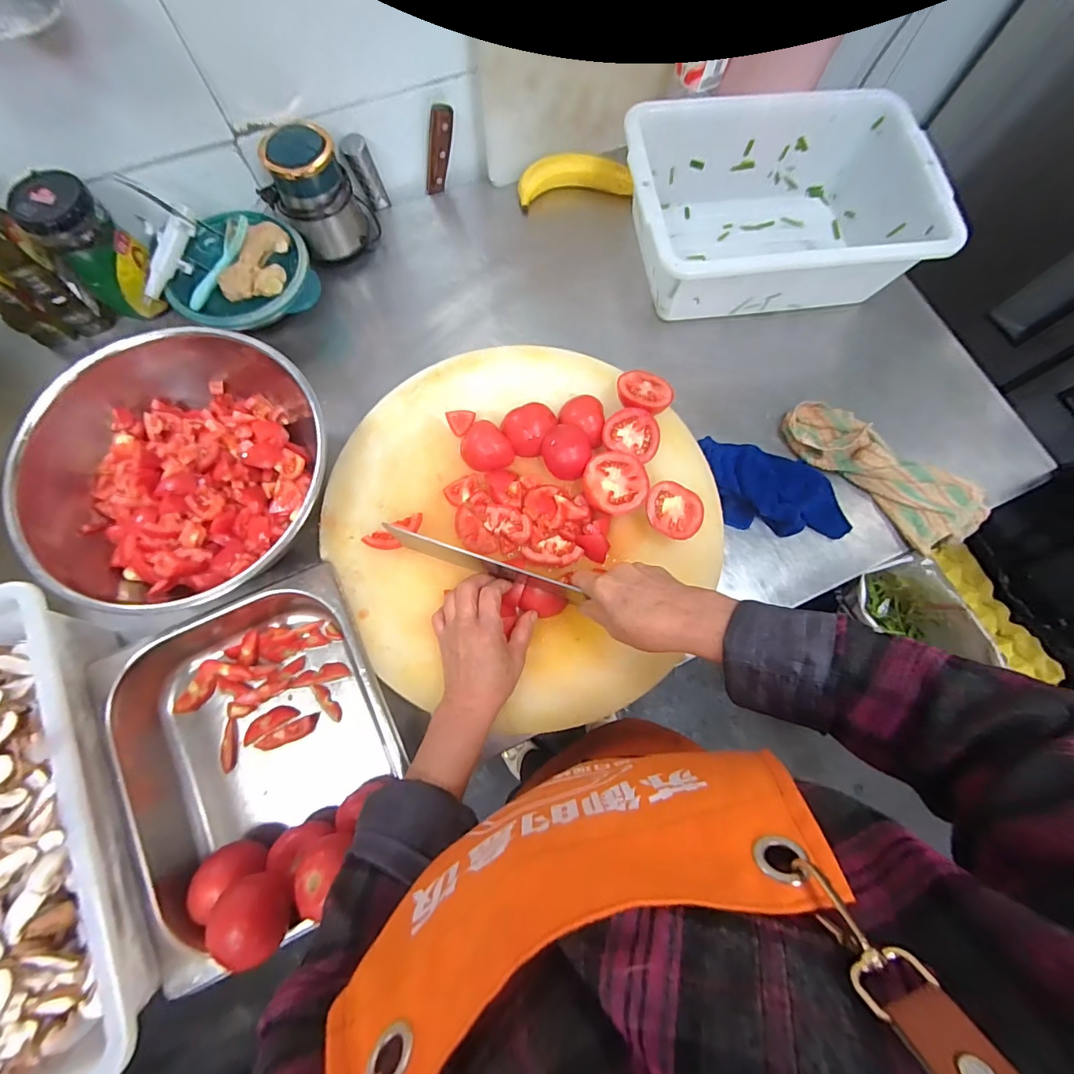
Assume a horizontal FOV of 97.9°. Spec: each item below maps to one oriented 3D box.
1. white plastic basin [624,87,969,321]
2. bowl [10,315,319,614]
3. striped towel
[{"bbox_3d":[0.318,-0.456,0.666,0.391,0.142,0.261,-6,75,-3],"label":"white plastic basin"},{"bbox_3d":[-0.384,-0.081,0.525,0.308,0.108,0.293,0,75,-2],"label":"bowl"},{"bbox_3d":[0.447,-0.088,0.602,0.106,0.034,0.265,-42,80,-12],"label":"striped towel"}]

